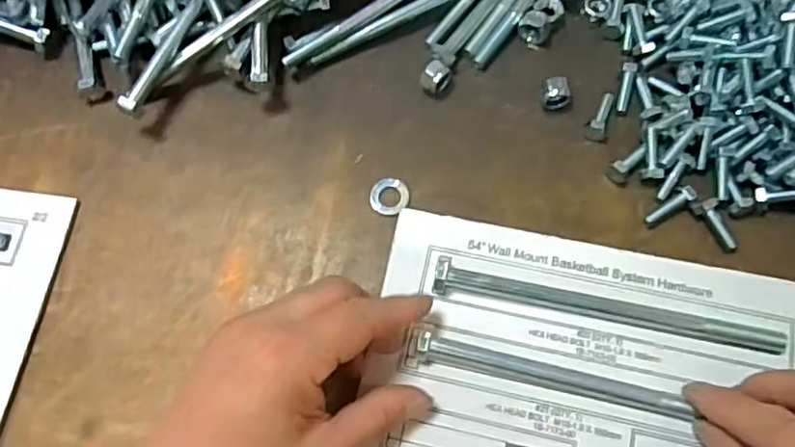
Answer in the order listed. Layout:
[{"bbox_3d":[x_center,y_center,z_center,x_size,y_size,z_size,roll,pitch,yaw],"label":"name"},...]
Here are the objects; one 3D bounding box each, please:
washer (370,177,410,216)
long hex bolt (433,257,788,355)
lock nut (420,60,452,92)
[{"bbox_3d":[-0.005,-0.016,0.374,0.022,0.004,0.023,3,70,4],"label":"washer"},{"bbox_3d":[0.102,0.039,0.313,0.169,0.011,0.017,9,70,6],"label":"long hex bolt"},{"bbox_3d":[0.023,-0.088,0.388,0.015,0.016,0.018,18,71,9],"label":"lock nut"}]

